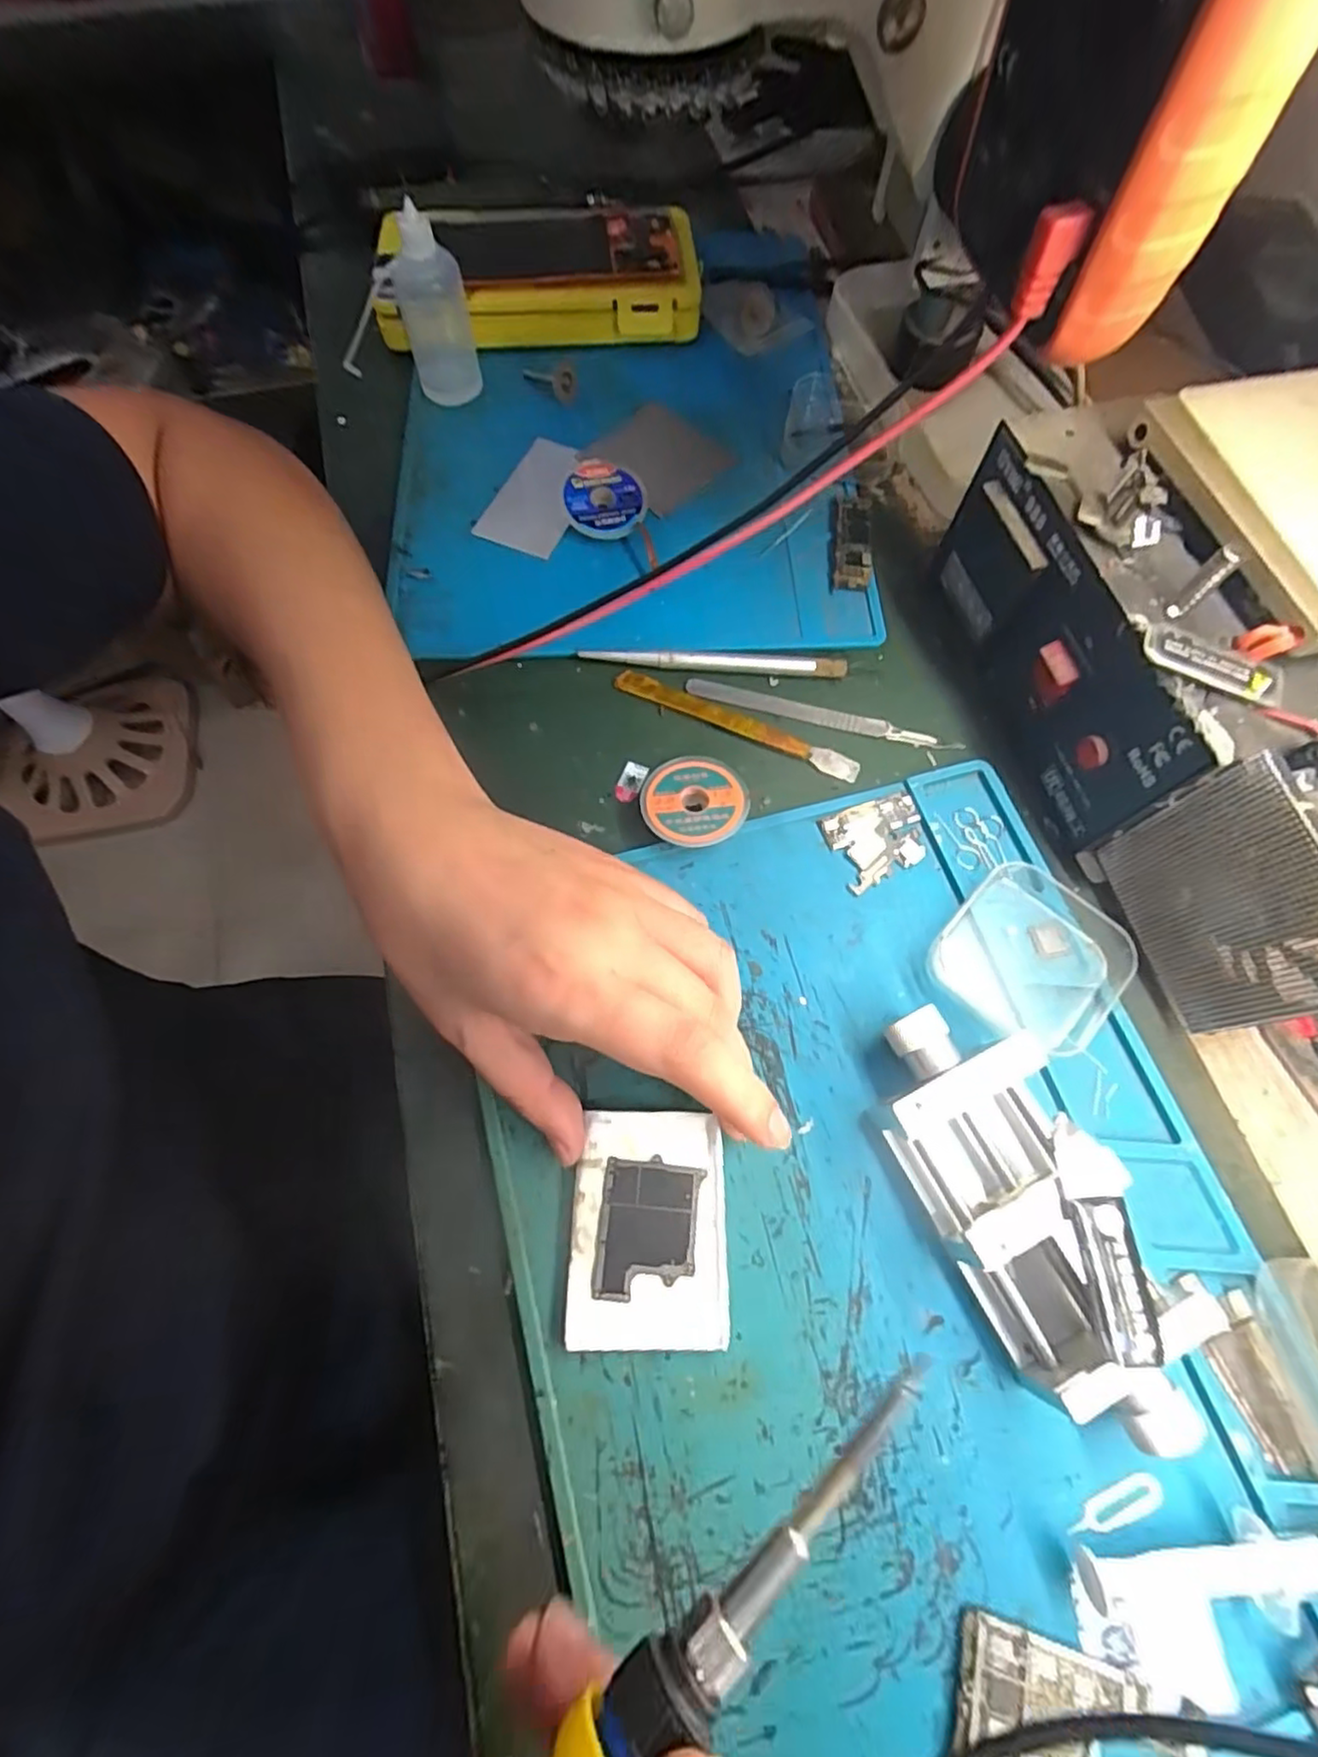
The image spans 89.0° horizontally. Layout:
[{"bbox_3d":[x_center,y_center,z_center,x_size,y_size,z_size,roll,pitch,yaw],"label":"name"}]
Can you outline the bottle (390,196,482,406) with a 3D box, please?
[{"bbox_3d":[-0.121,-0.304,0.359,0.037,0.080,0.039,-14,68,-5],"label":"bottle"}]

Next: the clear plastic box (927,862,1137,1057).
[{"bbox_3d":[0.148,0.031,0.264,0.064,0.014,0.070,41,74,16],"label":"clear plastic box"}]

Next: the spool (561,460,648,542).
[{"bbox_3d":[-0.028,-0.195,0.346,0.041,0.008,0.040,0,86,-3],"label":"spool"}]

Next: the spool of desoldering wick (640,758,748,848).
[{"bbox_3d":[0.015,-0.033,0.292,0.044,0.013,0.042,0,68,1],"label":"spool of desoldering wick"}]

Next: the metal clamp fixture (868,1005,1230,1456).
[{"bbox_3d":[0.122,0.109,0.224,0.056,0.031,0.134,-24,69,-8],"label":"metal clamp fixture"}]

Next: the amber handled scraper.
[{"bbox_3d":[0.036,-0.073,0.313,0.120,0.004,0.012,24,70,10],"label":"amber handled scraper"}]

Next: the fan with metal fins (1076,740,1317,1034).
[{"bbox_3d":[0.207,0.007,0.235,0.033,0.082,0.081,-18,68,-6],"label":"fan with metal fins"}]

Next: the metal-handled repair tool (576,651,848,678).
[{"bbox_3d":[0.026,-0.104,0.323,0.125,0.009,0.010,1,68,2],"label":"metal-handled repair tool"}]

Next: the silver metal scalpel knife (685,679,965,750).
[{"bbox_3d":[0.076,-0.076,0.316,0.126,0.006,0.010,13,68,6],"label":"silver metal scalpel knife"}]

